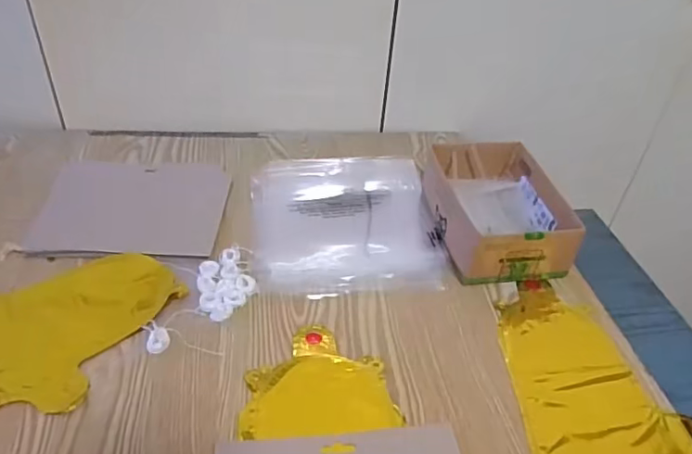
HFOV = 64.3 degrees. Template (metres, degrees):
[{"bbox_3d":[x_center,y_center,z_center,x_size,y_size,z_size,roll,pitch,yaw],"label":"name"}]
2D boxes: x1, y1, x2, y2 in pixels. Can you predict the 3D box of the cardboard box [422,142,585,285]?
[{"bbox_3d":[0.173,-0.021,0.643,0.124,0.067,0.180,-3,40,-10],"label":"cardboard box"}]

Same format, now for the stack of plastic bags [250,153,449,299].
[{"bbox_3d":[-0.003,-0.015,0.677,0.213,0.009,0.260,-3,40,-9],"label":"stack of plastic bags"}]

